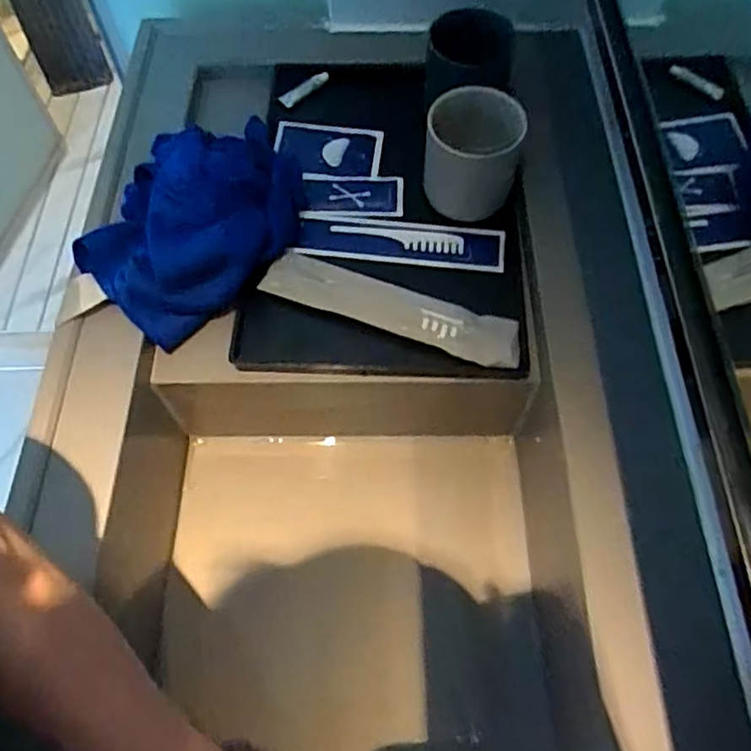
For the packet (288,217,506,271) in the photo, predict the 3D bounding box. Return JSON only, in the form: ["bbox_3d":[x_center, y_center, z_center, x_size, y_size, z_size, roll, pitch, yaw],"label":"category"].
[{"bbox_3d":[0.023,-0.120,0.581,0.186,0.009,0.047,5,63,4],"label":"packet"}]

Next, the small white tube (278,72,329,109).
[{"bbox_3d":[-0.077,-0.304,0.673,0.058,0.011,0.016,-35,67,-15],"label":"small white tube"}]

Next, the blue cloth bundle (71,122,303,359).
[{"bbox_3d":[-0.152,-0.138,0.552,0.136,0.074,0.205,39,70,19],"label":"blue cloth bundle"}]

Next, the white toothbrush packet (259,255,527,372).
[{"bbox_3d":[0.013,-0.057,0.539,0.220,0.012,0.044,19,65,11],"label":"white toothbrush packet"}]

